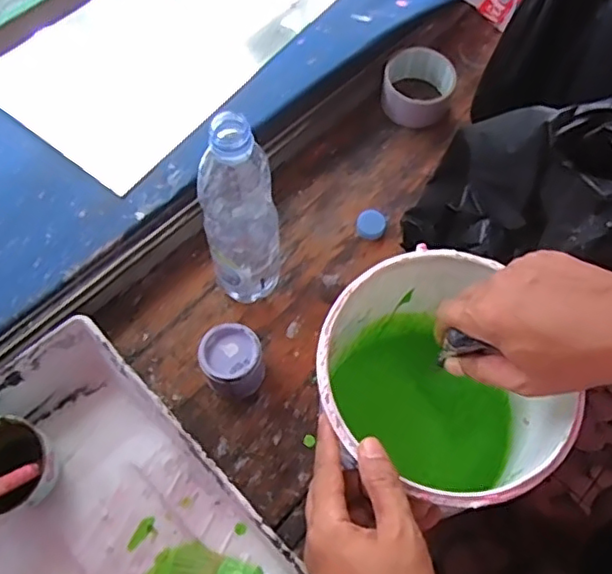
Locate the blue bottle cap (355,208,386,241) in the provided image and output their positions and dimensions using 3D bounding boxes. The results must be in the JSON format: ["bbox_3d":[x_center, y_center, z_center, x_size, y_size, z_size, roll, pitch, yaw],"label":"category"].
[{"bbox_3d":[0.072,-0.071,0.674,0.032,0.012,0.036,9,66,3],"label":"blue bottle cap"}]

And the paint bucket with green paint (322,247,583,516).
[{"bbox_3d":[0.090,0.094,0.505,0.158,0.188,0.180,-17,67,-8],"label":"paint bucket with green paint"}]

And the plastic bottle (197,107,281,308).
[{"bbox_3d":[-0.057,-0.055,0.548,0.063,0.224,0.059,0,66,-1],"label":"plastic bottle"}]

